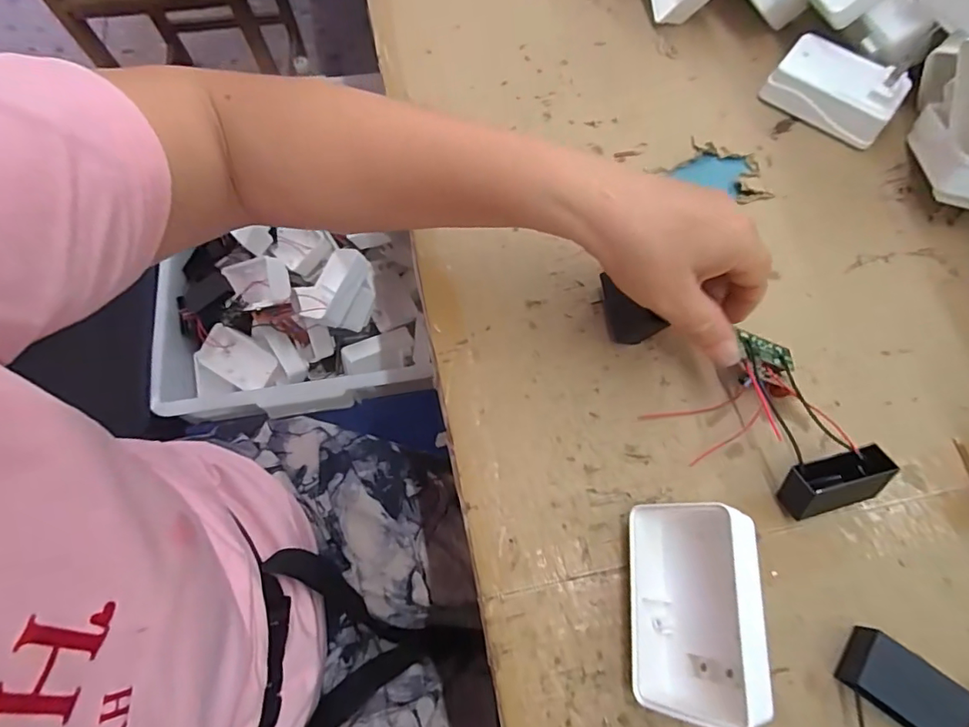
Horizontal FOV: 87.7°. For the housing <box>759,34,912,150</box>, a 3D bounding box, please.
[{"bbox_3d":[0.261,-0.204,0.372,0.085,0.037,0.052,39,74,14],"label":"housing"}]

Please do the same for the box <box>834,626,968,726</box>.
[{"bbox_3d":[0.200,0.155,0.240,0.049,0.018,0.029,35,73,13],"label":"box"}]

